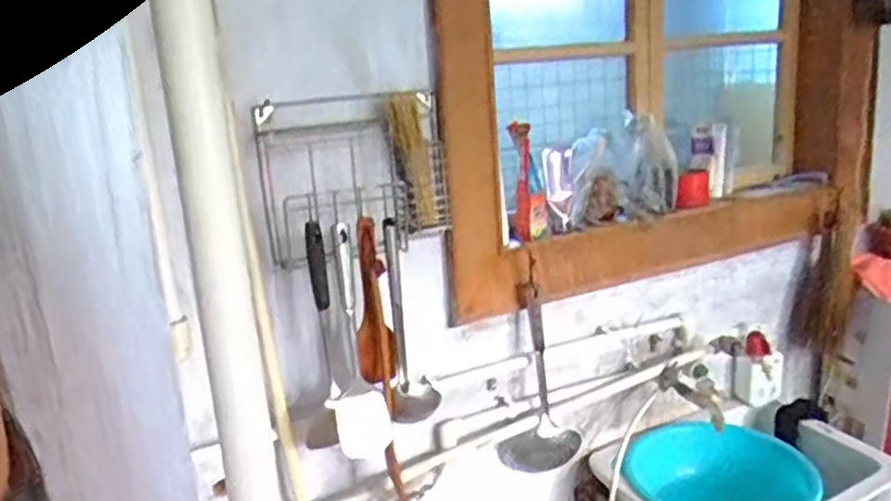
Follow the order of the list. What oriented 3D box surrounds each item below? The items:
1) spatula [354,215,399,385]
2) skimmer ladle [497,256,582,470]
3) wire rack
[{"bbox_3d":[-0.107,0.076,1.057,0.067,0.241,0.015,-14,17,-30],"label":"spatula"},{"bbox_3d":[0.157,0.228,1.300,0.147,0.349,0.056,-5,14,-1],"label":"skimmer ladle"},{"bbox_3d":[-0.118,-0.115,1.075,0.281,0.220,0.106,-10,15,-23],"label":"wire rack"}]

